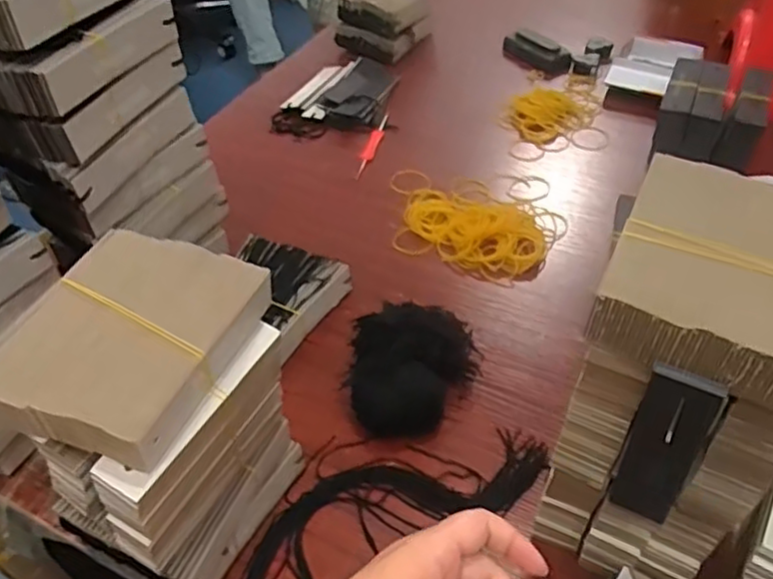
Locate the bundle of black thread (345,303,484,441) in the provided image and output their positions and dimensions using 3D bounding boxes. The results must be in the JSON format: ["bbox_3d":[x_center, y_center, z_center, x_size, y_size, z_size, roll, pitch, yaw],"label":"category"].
[{"bbox_3d":[0.022,0.059,0.554,0.104,0.063,0.120,2,45,7],"label":"bundle of black thread"}]

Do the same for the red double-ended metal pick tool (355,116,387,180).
[{"bbox_3d":[-0.016,-0.183,0.845,0.016,0.020,0.115,10,47,15],"label":"red double-ended metal pick tool"}]

